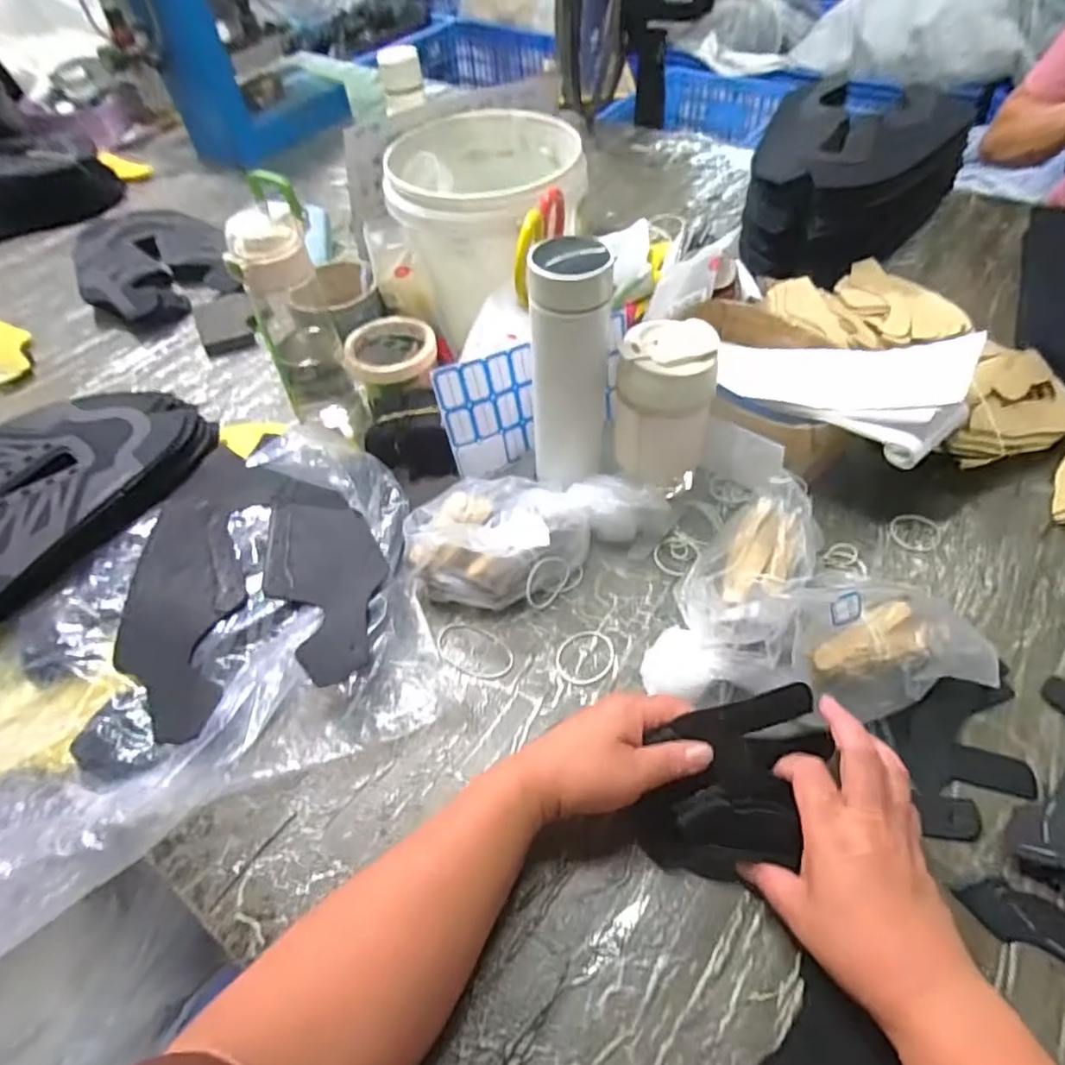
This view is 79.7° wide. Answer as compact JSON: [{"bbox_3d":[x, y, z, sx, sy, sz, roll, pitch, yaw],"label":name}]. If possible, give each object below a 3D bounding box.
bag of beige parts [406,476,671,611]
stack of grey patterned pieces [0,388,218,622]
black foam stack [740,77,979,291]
[{"bbox_3d":[0.000,-0.008,0.566,0.221,0.064,0.112,-21,53,-11],"label":"bag of beige parts"},{"bbox_3d":[-0.474,-0.044,0.601,0.218,0.049,0.321,29,59,24],"label":"stack of grey patterned pieces"},{"bbox_3d":[0.402,-0.462,0.845,0.208,0.129,0.325,34,62,27],"label":"black foam stack"}]

